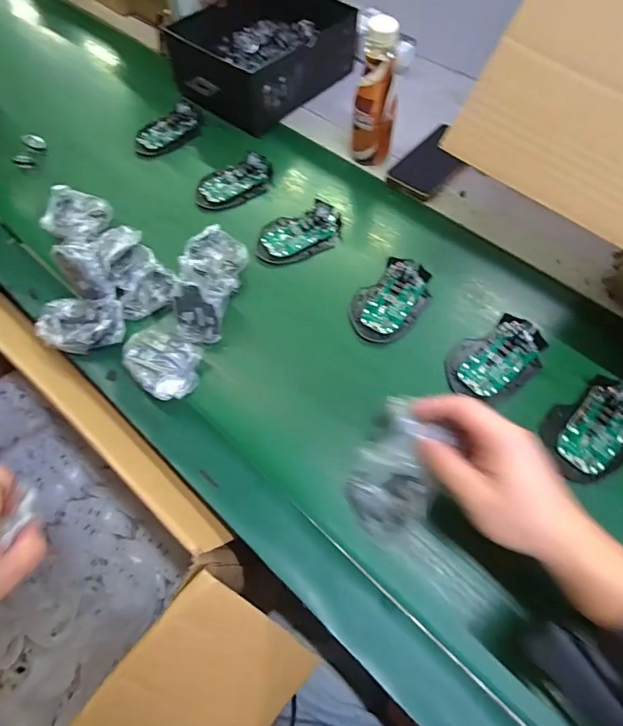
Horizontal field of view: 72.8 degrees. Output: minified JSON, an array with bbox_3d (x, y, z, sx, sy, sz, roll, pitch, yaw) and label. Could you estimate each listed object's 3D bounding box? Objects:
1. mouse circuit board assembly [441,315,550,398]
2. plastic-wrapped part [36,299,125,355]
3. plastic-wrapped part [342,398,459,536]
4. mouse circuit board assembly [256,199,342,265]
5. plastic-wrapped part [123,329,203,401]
[{"bbox_3d":[0.198,-0.006,0.453,0.114,0.025,0.068,-27,65,-12],"label":"mouse circuit board assembly"},{"bbox_3d":[-0.261,-0.044,0.478,0.088,0.027,0.063,-1,63,1],"label":"plastic-wrapped part"},{"bbox_3d":[0.079,0.095,0.378,0.073,0.035,0.117,31,109,19],"label":"plastic-wrapped part"},{"bbox_3d":[-0.016,-0.167,0.542,0.114,0.027,0.068,-25,65,-11],"label":"mouse circuit board assembly"},{"bbox_3d":[-0.157,-0.002,0.451,0.072,0.040,0.066,-1,63,1],"label":"plastic-wrapped part"}]

